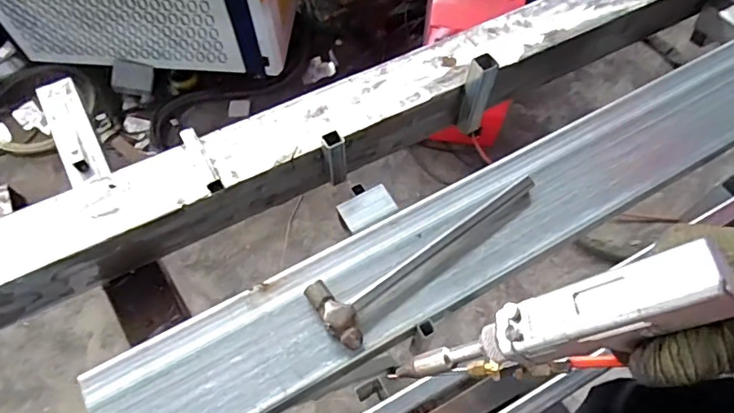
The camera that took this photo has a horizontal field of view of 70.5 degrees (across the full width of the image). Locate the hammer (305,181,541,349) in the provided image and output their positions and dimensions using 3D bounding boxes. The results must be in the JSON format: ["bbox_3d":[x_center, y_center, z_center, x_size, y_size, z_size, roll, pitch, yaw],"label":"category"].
[{"bbox_3d":[0.073,0.043,0.690,0.342,0.043,0.092,-39,69,-18],"label":"hammer"}]

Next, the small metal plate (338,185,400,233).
[{"bbox_3d":[0.000,0.001,0.741,0.073,0.007,0.045,-28,80,1],"label":"small metal plate"}]

